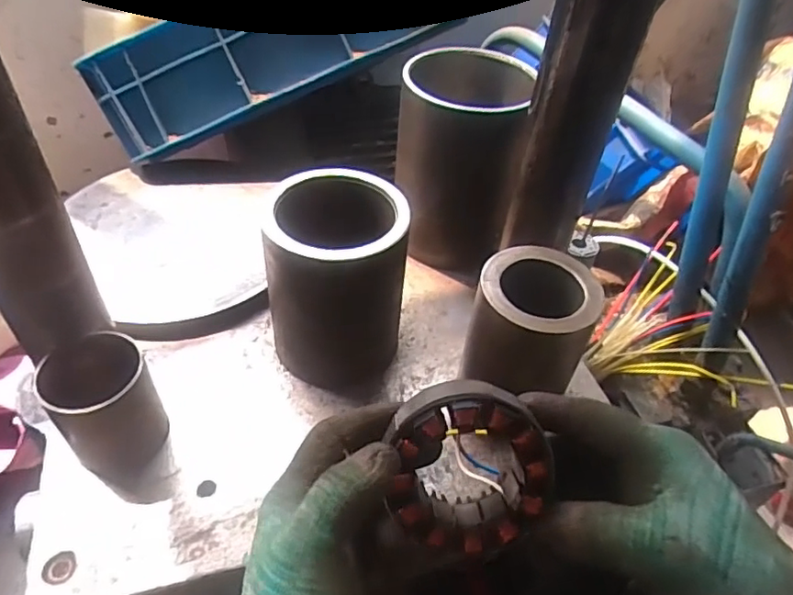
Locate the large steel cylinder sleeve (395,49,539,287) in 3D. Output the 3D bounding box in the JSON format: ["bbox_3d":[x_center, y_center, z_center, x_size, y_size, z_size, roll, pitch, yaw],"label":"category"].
[{"bbox_3d":[0.055,-0.140,0.594,0.105,0.175,0.119,7,45,2],"label":"large steel cylinder sleeve"}]

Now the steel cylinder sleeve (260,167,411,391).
[{"bbox_3d":[-0.046,-0.011,0.482,0.099,0.152,0.112,11,45,6],"label":"steel cylinder sleeve"}]

